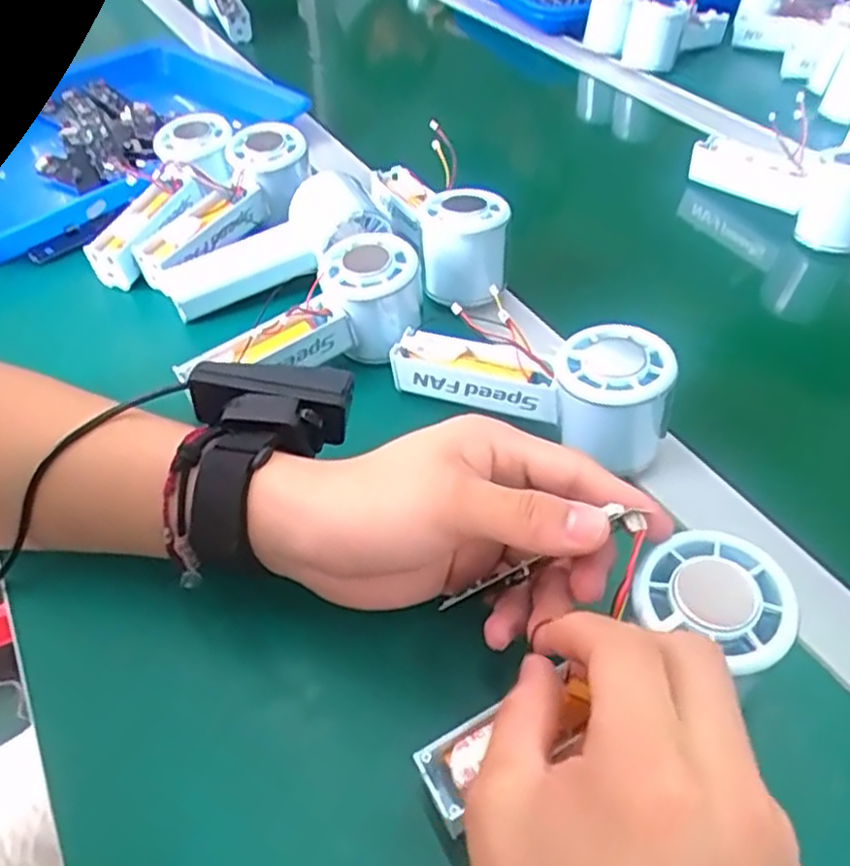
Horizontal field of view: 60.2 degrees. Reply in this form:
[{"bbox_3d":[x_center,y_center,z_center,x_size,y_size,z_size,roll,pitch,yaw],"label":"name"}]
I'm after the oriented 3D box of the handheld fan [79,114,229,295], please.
[{"bbox_3d":[-0.183,-0.168,0.521,0.058,0.036,0.150,18,66,17],"label":"handheld fan"}]

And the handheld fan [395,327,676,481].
[{"bbox_3d":[0.056,-0.033,0.393,0.150,0.056,0.053,25,52,24],"label":"handheld fan"}]

